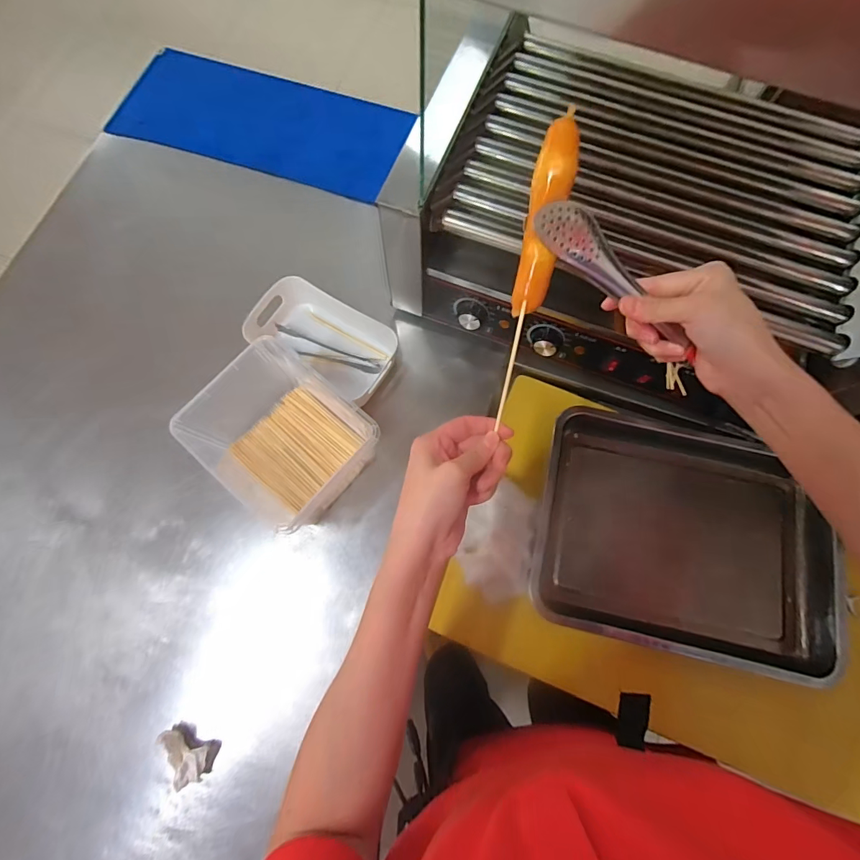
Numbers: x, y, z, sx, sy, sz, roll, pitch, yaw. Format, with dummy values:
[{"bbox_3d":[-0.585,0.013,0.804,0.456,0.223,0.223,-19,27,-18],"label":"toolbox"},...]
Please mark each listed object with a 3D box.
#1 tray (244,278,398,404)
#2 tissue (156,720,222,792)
[{"bbox_3d":[-0.153,-0.129,0.618,0.201,0.064,0.129,28,76,8],"label":"tray"},{"bbox_3d":[-0.276,0.369,0.487,0.065,0.030,0.051,18,75,5],"label":"tissue"}]

